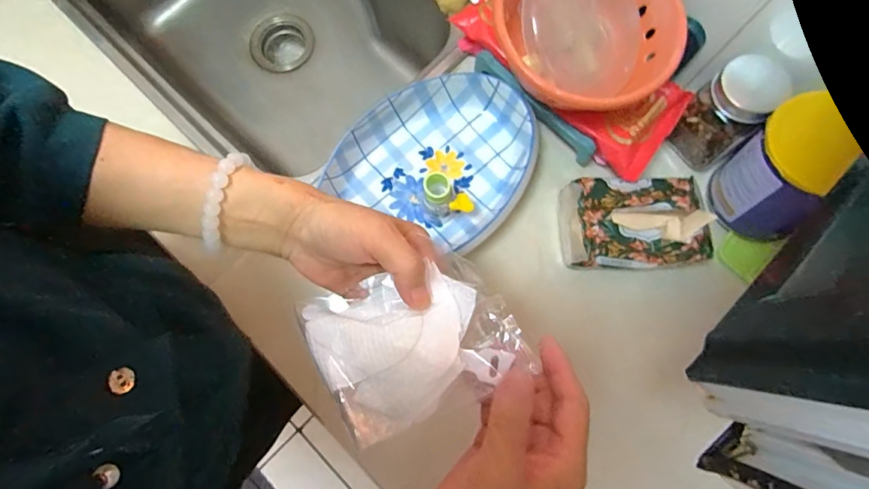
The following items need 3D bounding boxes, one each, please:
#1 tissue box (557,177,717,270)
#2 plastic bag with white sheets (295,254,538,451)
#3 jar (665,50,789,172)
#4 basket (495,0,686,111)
[{"bbox_3d":[0.202,-0.028,0.465,0.133,0.067,0.100,0,79,1],"label":"tissue box"},{"bbox_3d":[-0.015,0.054,0.277,0.128,0.020,0.098,-25,71,8],"label":"plastic bag with white sheets"},{"bbox_3d":[0.297,-0.135,0.467,0.063,0.100,0.074,36,82,7],"label":"jar"},{"bbox_3d":[0.158,-0.216,0.444,0.156,0.077,0.170,0,79,1],"label":"basket"}]

